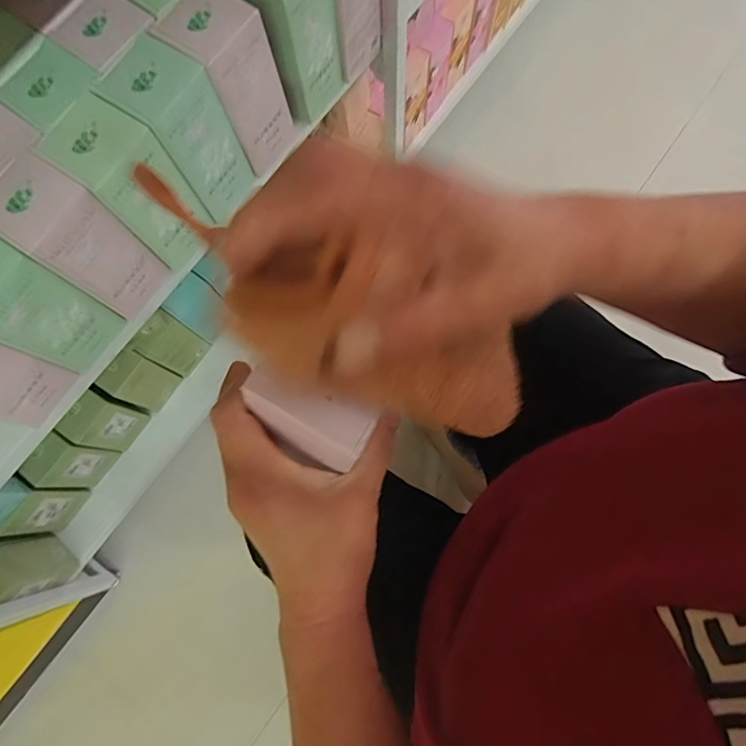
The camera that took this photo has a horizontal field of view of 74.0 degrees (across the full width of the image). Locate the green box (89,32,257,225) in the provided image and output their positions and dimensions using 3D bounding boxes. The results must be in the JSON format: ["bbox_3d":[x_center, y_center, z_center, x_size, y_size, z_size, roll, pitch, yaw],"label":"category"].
[{"bbox_3d":[-0.163,-0.206,0.435,0.069,0.132,0.065,41,82,9],"label":"green box"}]

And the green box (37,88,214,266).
[{"bbox_3d":[-0.201,-0.157,0.420,0.072,0.127,0.062,35,81,8],"label":"green box"}]

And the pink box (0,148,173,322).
[{"bbox_3d":[-0.240,-0.107,0.412,0.066,0.131,0.062,35,81,8],"label":"pink box"}]

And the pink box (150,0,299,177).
[{"bbox_3d":[-0.122,-0.256,0.442,0.068,0.130,0.065,41,82,9],"label":"pink box"}]

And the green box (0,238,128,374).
[{"bbox_3d":[-0.278,-0.058,0.402,0.067,0.128,0.063,35,81,8],"label":"green box"}]

